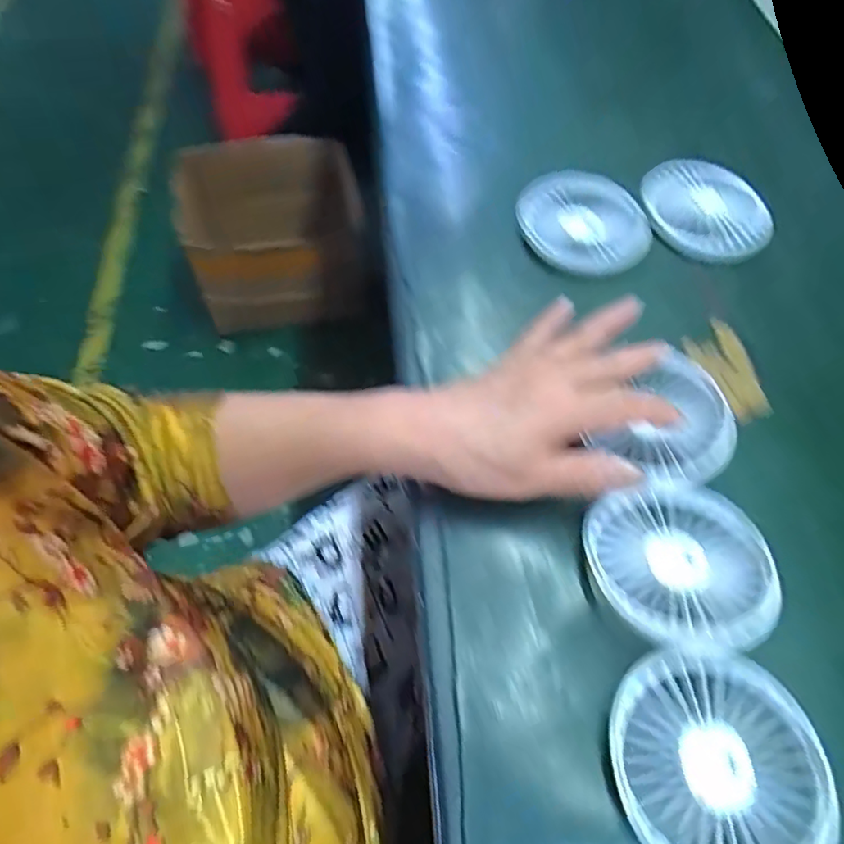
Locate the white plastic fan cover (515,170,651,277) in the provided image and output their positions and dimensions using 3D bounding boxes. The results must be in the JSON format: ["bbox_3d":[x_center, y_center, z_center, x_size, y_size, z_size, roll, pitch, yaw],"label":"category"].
[{"bbox_3d":[0.117,-0.150,0.411,0.085,0.015,0.098,-12,61,-6],"label":"white plastic fan cover"}]

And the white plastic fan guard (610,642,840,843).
[{"bbox_3d":[0.128,0.148,0.239,0.085,0.011,0.093,14,62,4],"label":"white plastic fan guard"}]

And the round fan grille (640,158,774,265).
[{"bbox_3d":[0.213,-0.164,0.421,0.087,0.012,0.100,2,61,1],"label":"round fan grille"}]

